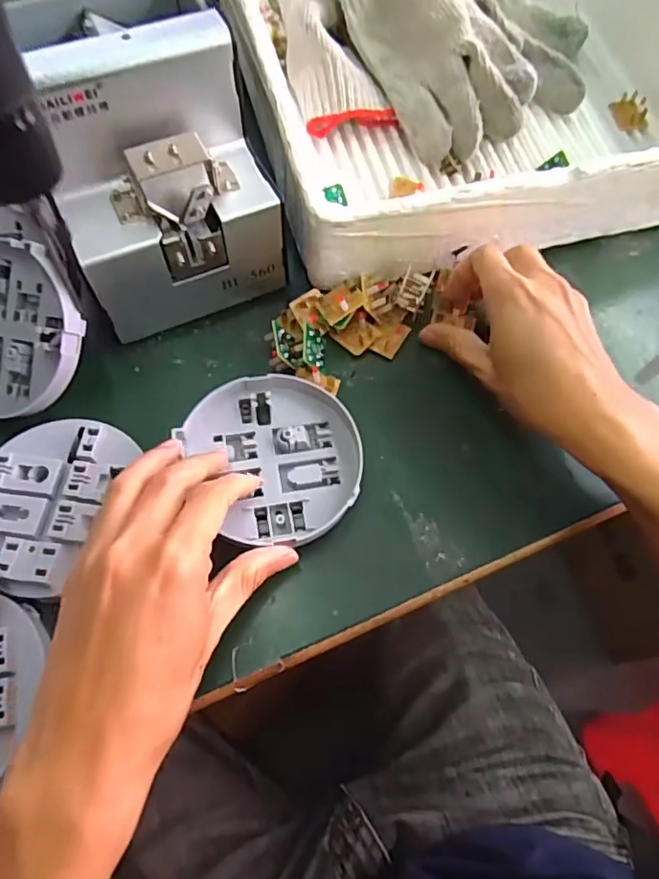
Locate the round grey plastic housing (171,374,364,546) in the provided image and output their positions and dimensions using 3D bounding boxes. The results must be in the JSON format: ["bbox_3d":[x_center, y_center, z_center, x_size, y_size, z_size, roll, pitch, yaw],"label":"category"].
[{"bbox_3d":[-0.029,0.008,0.320,0.092,0.019,0.103,-28,66,-14],"label":"round grey plastic housing"}]

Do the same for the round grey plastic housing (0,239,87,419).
[{"bbox_3d":[-0.194,-0.065,0.331,0.098,0.016,0.101,1,92,20],"label":"round grey plastic housing"}]

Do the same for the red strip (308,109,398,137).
[{"bbox_3d":[0.018,-0.248,0.426,0.071,0.020,0.012,-11,63,-6],"label":"red strip"}]

